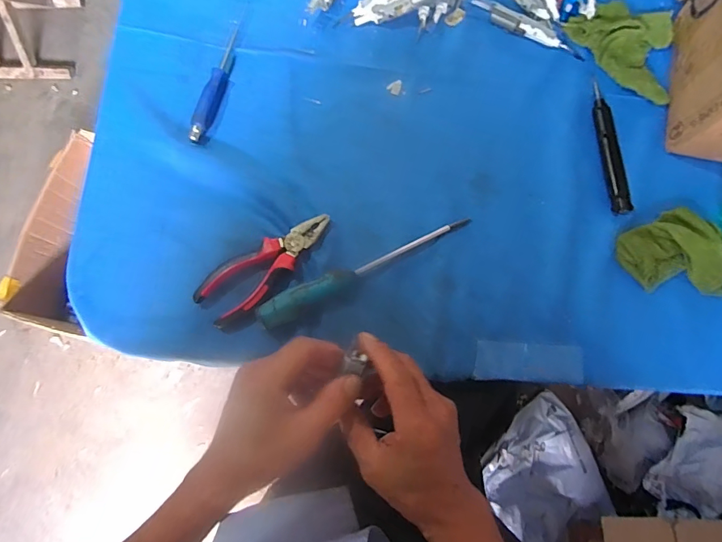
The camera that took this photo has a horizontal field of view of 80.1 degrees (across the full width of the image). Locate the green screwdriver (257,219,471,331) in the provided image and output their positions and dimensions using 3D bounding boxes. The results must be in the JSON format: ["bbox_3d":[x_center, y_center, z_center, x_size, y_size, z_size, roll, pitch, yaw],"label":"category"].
[{"bbox_3d":[0.005,-0.004,0.452,0.240,0.025,0.025,-26,80,-6],"label":"green screwdriver"}]

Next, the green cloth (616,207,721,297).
[{"bbox_3d":[0.347,-0.014,0.463,0.115,0.021,0.099,-24,80,-6],"label":"green cloth"}]

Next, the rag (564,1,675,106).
[{"bbox_3d":[0.336,-0.278,0.519,0.108,0.020,0.146,-39,82,-8],"label":"rag"}]

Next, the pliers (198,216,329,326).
[{"bbox_3d":[-0.100,-0.006,0.458,0.158,0.019,0.054,-37,82,-8],"label":"pliers"}]

